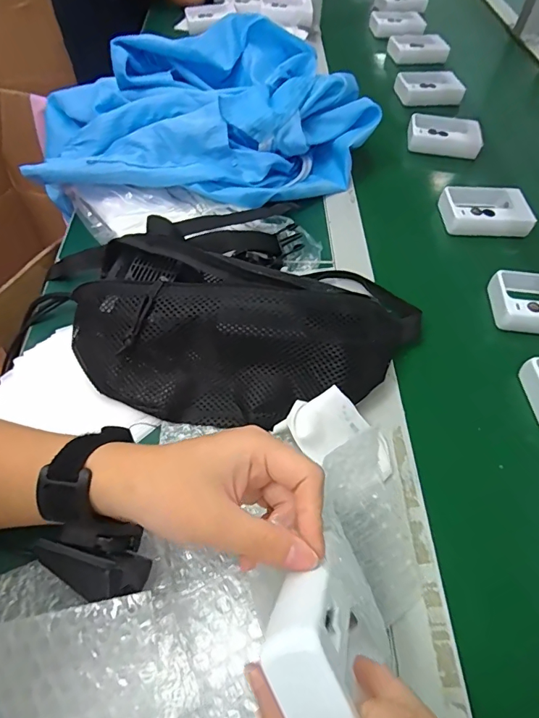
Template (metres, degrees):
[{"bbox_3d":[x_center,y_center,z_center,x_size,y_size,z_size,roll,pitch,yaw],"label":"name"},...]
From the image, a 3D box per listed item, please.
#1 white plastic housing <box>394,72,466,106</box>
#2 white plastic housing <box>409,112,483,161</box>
[{"bbox_3d":[0.257,-0.440,0.707,0.105,0.027,0.064,-7,55,-8],"label":"white plastic housing"},{"bbox_3d":[0.251,-0.324,0.627,0.099,0.032,0.061,13,55,6],"label":"white plastic housing"}]

